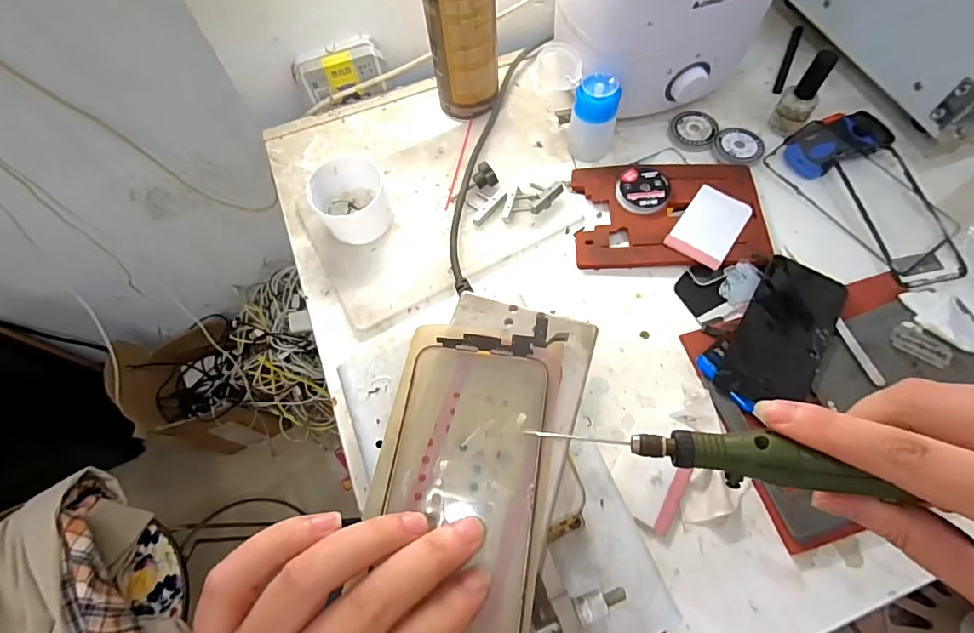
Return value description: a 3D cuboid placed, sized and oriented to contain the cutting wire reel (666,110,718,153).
[{"bbox_3d":[0.210,-0.188,0.482,0.045,0.010,0.045,-2,65,2],"label":"cutting wire reel"}]

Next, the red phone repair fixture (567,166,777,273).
[{"bbox_3d":[0.167,-0.097,0.439,0.166,0.012,0.111,0,65,3],"label":"red phone repair fixture"}]

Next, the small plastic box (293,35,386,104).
[{"bbox_3d":[-0.155,-0.260,0.512,0.092,0.054,0.028,-18,66,-5],"label":"small plastic box"}]

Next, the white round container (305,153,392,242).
[{"bbox_3d":[-0.121,-0.104,0.439,0.067,0.048,0.076,-27,67,-9],"label":"white round container"}]

